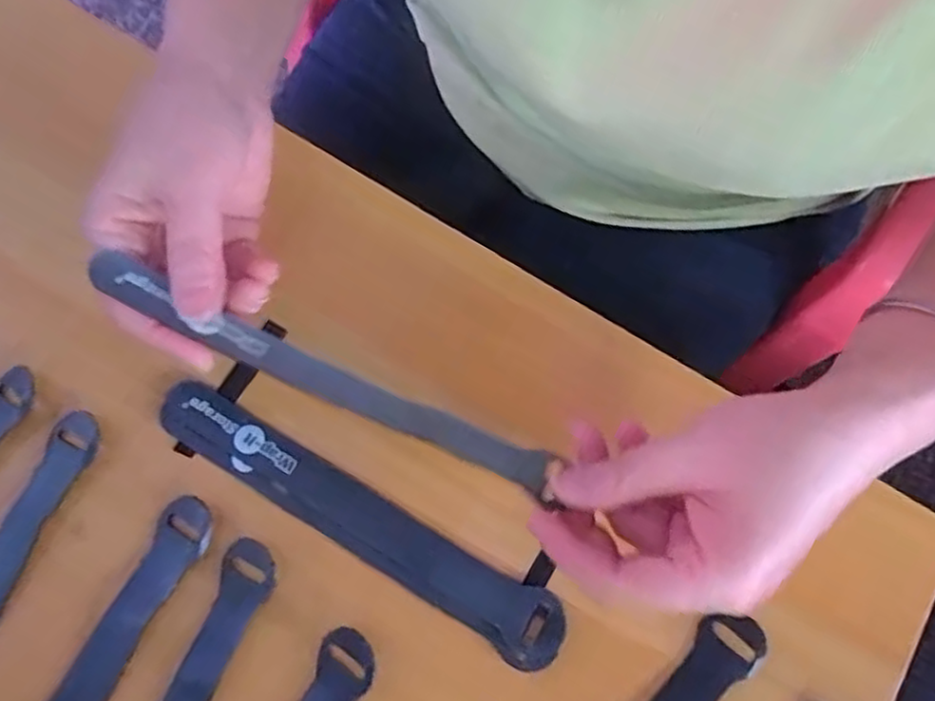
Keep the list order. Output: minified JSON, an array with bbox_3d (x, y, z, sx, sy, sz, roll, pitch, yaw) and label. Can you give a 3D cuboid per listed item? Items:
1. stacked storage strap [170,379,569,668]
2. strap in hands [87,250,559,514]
[{"bbox_3d":[-0.048,0.072,0.295,0.197,0.011,0.029,32,75,6],"label":"stacked storage strap"},{"bbox_3d":[-0.052,0.010,0.257,0.183,0.008,0.017,26,72,-6],"label":"strap in hands"}]

